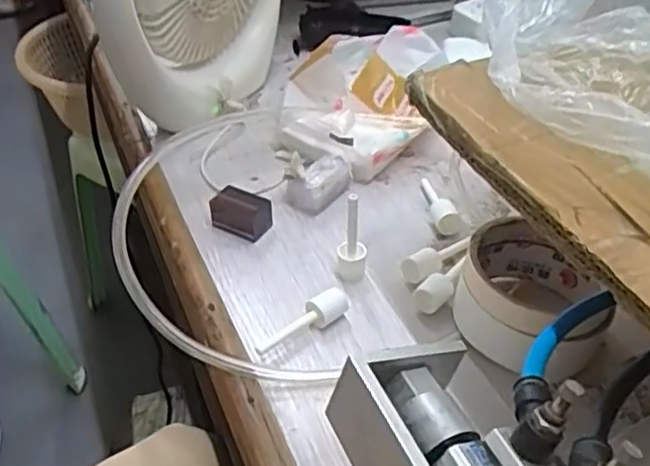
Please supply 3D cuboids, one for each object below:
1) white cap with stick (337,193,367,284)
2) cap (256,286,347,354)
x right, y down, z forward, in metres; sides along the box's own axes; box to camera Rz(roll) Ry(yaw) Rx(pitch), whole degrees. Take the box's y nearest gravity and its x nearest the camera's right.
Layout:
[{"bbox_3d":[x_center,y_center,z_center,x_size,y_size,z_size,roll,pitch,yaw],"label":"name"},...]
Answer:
[{"bbox_3d":[0.017,0.005,0.434,0.019,0.063,0.016,-1,41,1],"label":"white cap with stick"},{"bbox_3d":[-0.014,0.055,0.412,0.064,0.017,0.013,-26,46,-25],"label":"cap"}]

